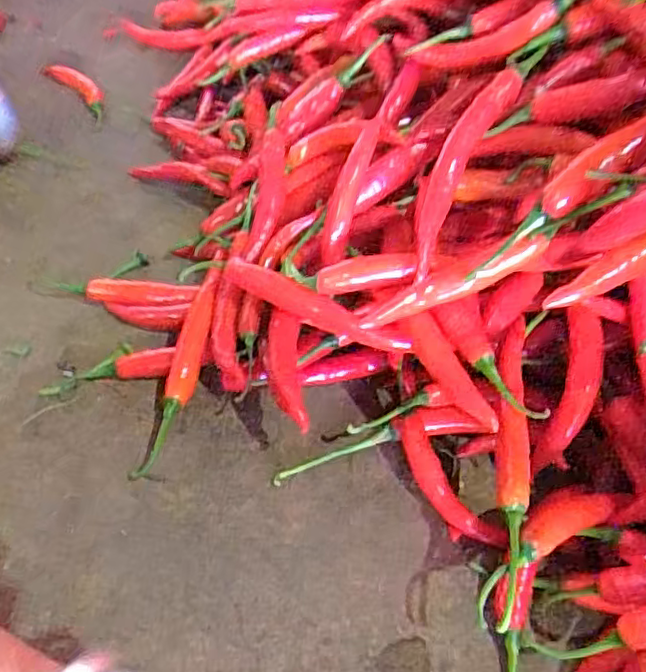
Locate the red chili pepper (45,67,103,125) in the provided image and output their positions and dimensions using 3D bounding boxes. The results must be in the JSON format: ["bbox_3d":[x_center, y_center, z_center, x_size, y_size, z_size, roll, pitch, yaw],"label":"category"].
[{"bbox_3d":[-0.270,-0.273,0.717,0.027,0.026,0.139,-30,55,-26],"label":"red chili pepper"}]

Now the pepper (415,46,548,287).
[{"bbox_3d":[0.087,-0.111,0.397,0.025,0.018,0.168,24,80,19],"label":"pepper"}]

